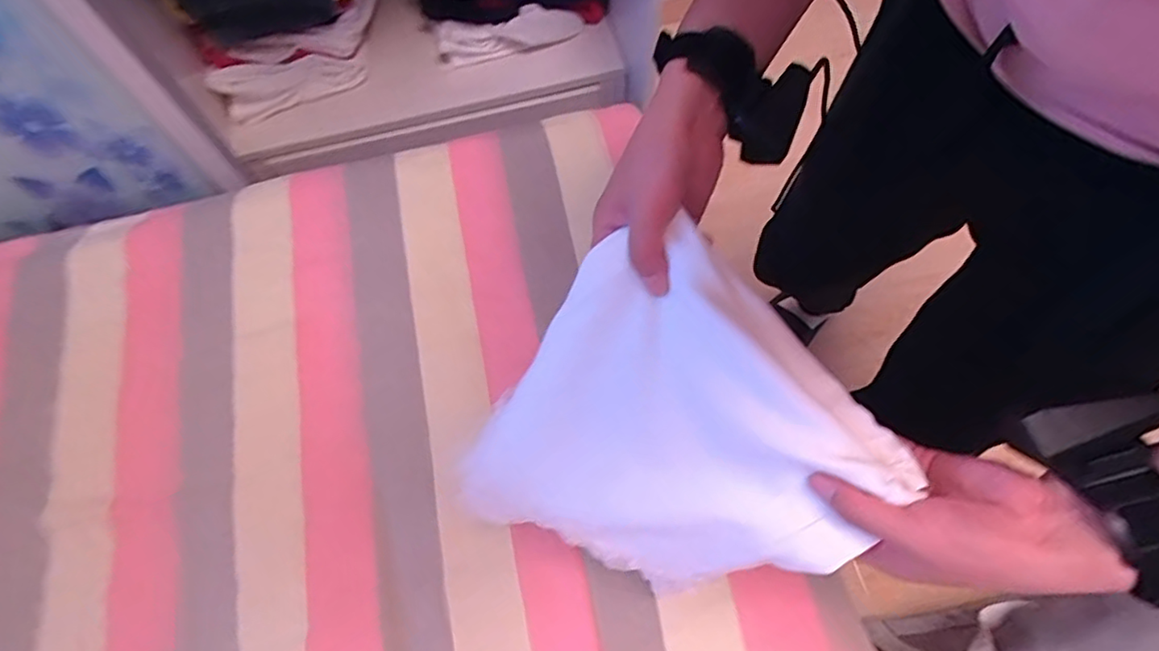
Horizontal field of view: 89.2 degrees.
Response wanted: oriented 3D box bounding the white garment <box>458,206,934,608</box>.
[{"bbox_3d":[0.043,0.106,0.445,0.239,0.317,0.030,46,34,15],"label":"white garment"}]

